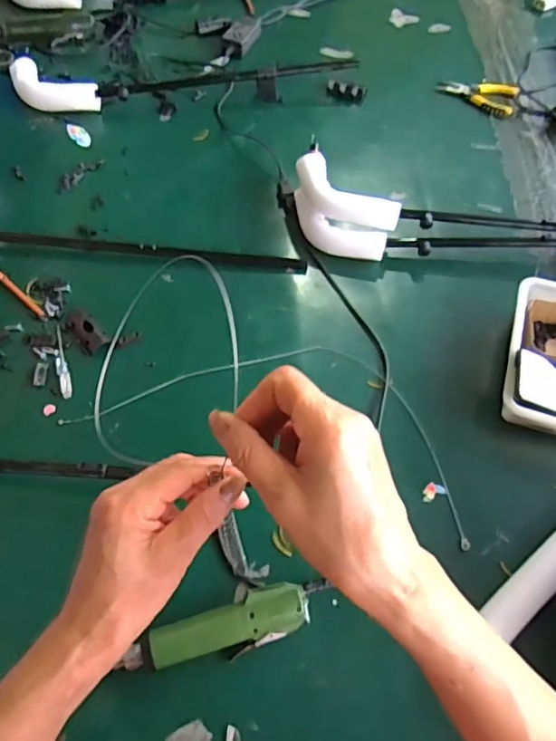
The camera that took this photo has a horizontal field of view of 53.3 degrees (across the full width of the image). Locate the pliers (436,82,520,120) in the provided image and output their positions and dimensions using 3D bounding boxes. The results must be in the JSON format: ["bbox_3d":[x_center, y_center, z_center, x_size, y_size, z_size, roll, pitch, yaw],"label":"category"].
[{"bbox_3d":[0.407,-0.569,1.132,0.157,0.014,0.098,21,61,10],"label":"pliers"}]

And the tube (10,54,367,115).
[{"bbox_3d":[-0.179,-0.580,1.090,0.667,0.048,0.133,-7,60,-6],"label":"tube"}]

